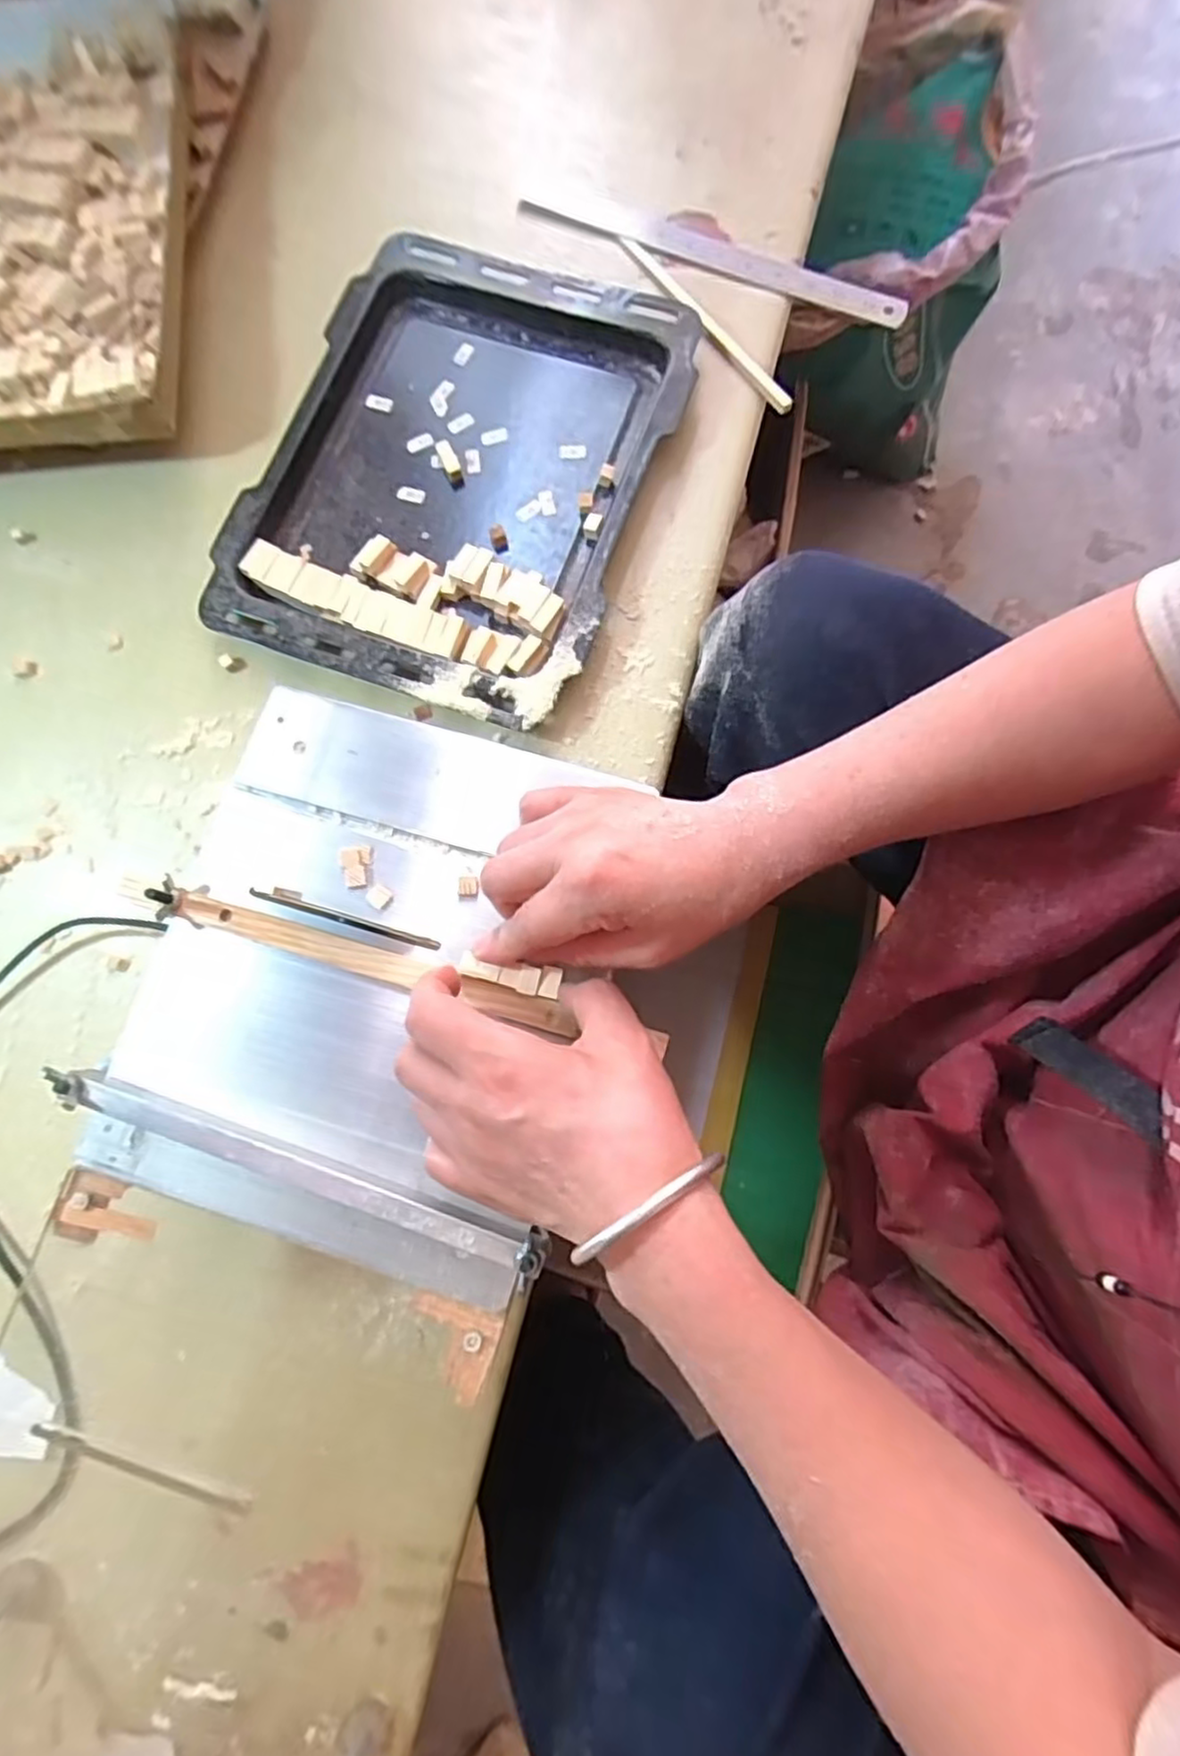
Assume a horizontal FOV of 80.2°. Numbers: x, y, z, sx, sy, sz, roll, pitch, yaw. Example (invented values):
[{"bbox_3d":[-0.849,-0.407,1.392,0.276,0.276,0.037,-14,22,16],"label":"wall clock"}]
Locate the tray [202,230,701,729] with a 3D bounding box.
[{"bbox_3d":[-0.096,-0.303,0.514,0.273,0.027,0.354,19,78,6],"label":"tray"}]

